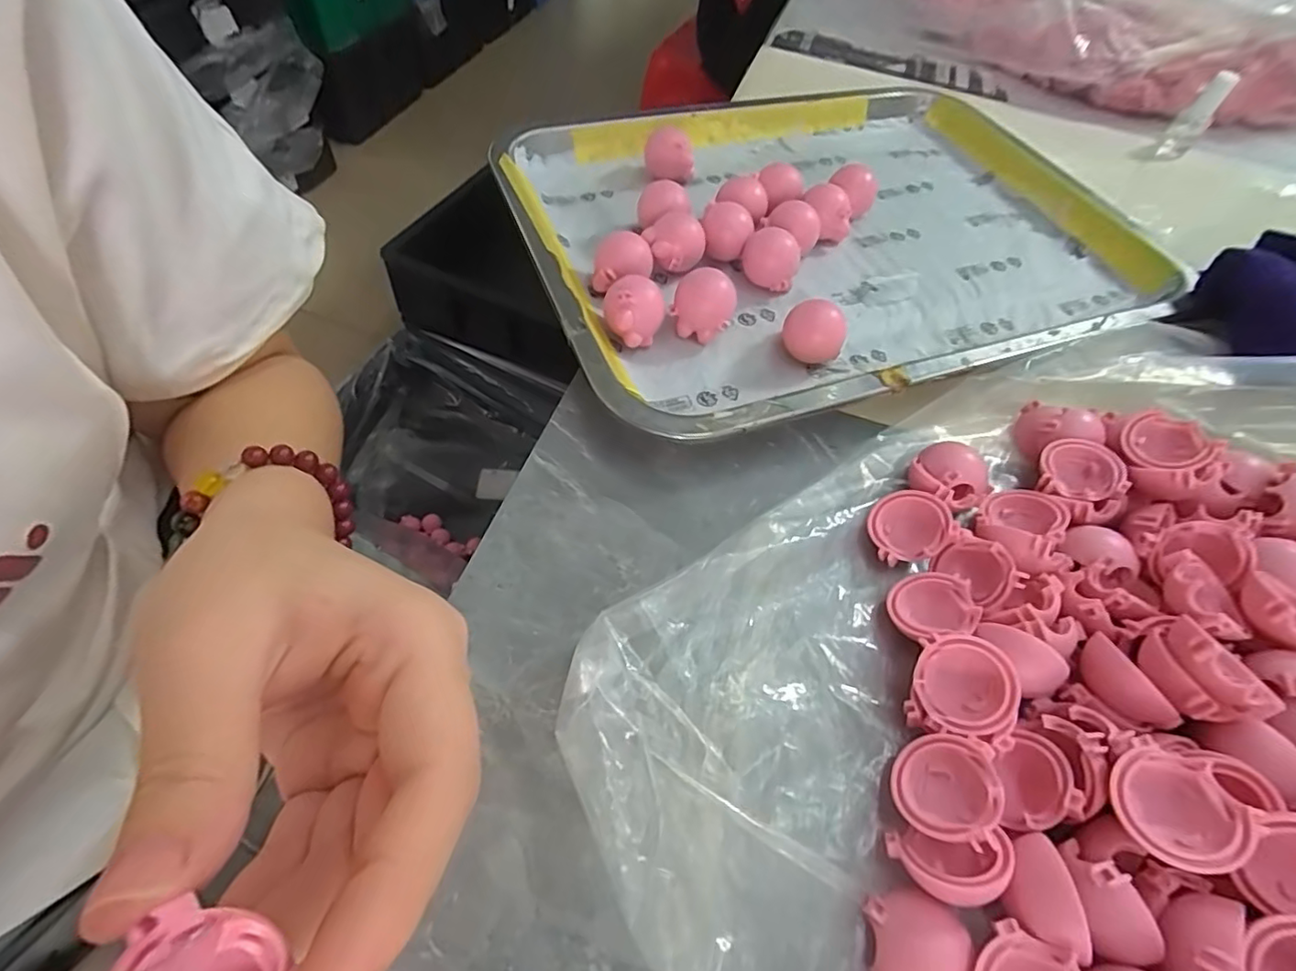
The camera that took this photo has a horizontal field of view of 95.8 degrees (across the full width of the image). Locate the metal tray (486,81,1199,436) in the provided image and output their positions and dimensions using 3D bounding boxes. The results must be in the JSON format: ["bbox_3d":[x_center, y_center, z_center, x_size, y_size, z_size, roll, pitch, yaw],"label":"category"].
[{"bbox_3d":[0.112,-0.165,0.343,0.367,0.030,0.272,-17,60,-16],"label":"metal tray"}]

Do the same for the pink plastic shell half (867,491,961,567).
[{"bbox_3d":[0.103,0.015,0.231,0.030,0.009,0.030,-12,62,24],"label":"pink plastic shell half"}]

